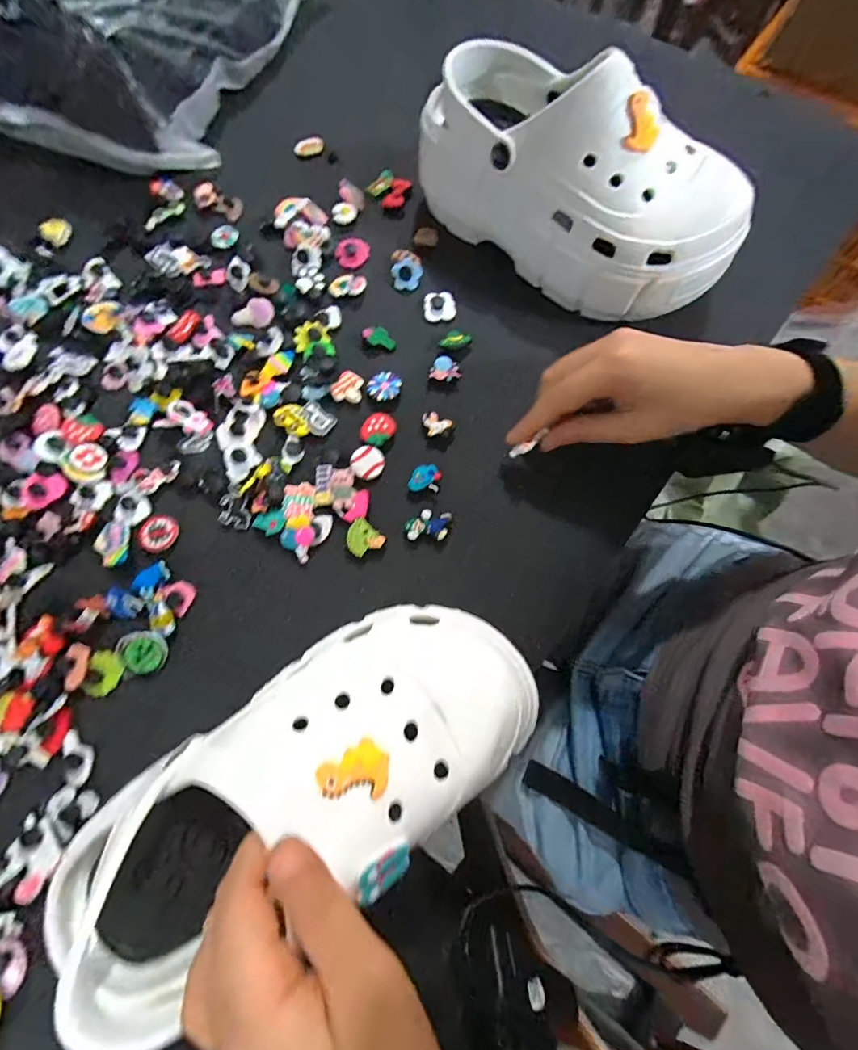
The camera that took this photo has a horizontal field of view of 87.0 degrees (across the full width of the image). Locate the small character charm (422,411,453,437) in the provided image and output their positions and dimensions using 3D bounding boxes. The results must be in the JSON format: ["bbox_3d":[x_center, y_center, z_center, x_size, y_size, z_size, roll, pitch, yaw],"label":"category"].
[{"bbox_3d":[0.006,-0.076,0.338,0.019,0.012,0.019,-21,74,-4],"label":"small character charm"}]

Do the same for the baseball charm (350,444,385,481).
[{"bbox_3d":[-0.045,-0.047,0.328,0.024,0.004,0.024,-1,73,2],"label":"baseball charm"}]

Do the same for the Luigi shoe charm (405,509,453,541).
[{"bbox_3d":[-0.001,0.000,0.314,0.031,0.006,0.021,2,74,3],"label":"Luigi shoe charm"}]

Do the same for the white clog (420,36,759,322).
[{"bbox_3d":[0.102,-0.247,0.329,0.239,0.112,0.095,39,78,12],"label":"white clog"}]

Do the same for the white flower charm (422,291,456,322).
[{"bbox_3d":[0.009,-0.180,0.369,0.026,0.005,0.027,1,74,2],"label":"white flower charm"}]

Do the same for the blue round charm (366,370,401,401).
[{"bbox_3d":[-0.034,-0.106,0.347,0.026,0.005,0.023,-43,77,-10],"label":"blue round charm"}]

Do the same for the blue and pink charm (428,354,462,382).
[{"bbox_3d":[0.014,-0.120,0.346,0.024,0.004,0.019,22,75,8],"label":"blue and pink charm"}]

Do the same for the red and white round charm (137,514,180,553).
[{"bbox_3d":[-0.193,0.006,0.322,0.027,0.004,0.027,-1,73,2],"label":"red and white round charm"}]

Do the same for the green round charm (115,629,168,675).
[{"bbox_3d":[-0.191,0.084,0.298,0.034,0.008,0.028,-4,73,1],"label":"green round charm"}]

